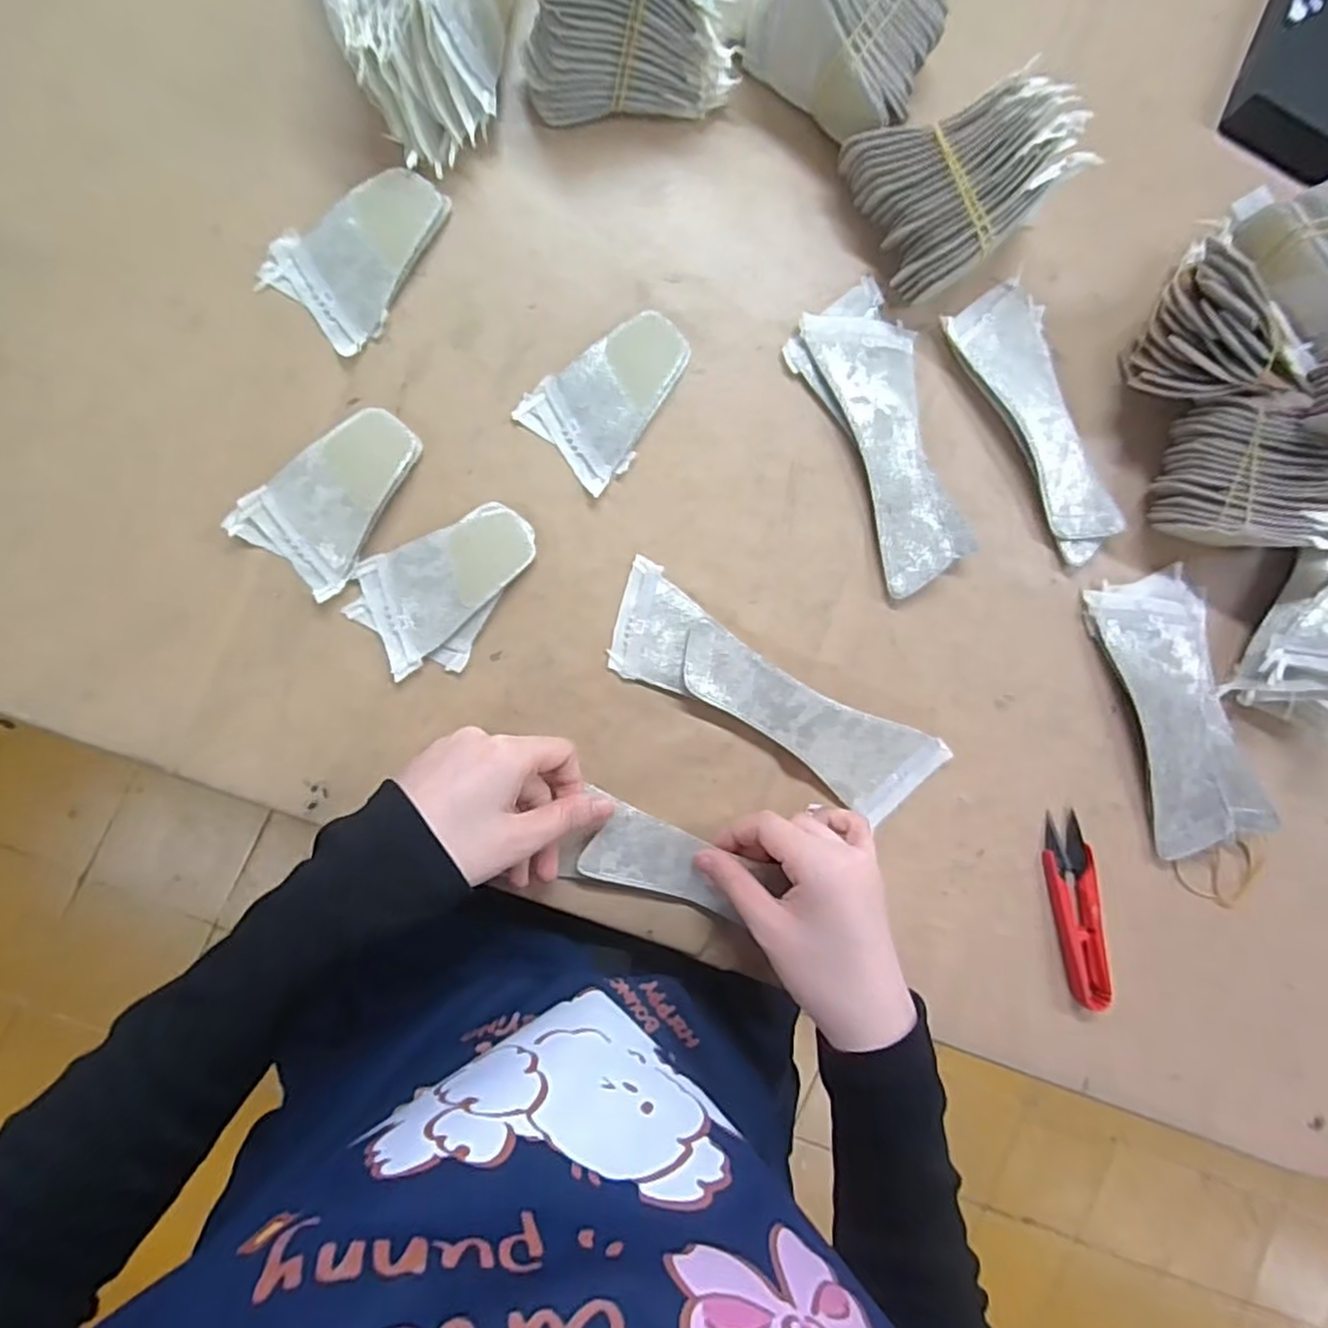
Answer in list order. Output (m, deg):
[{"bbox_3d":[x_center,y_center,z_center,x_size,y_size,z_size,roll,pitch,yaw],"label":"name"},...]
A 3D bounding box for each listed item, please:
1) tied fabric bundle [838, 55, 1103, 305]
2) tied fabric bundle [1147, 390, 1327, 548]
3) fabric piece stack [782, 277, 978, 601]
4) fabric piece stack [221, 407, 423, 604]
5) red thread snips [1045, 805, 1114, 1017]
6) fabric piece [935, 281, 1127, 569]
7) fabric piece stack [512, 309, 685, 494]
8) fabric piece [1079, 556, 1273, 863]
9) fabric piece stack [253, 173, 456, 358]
[{"bbox_3d":[0.165,-0.270,0.386,0.098,0.063,0.089,-34,94,-7],"label":"tied fabric bundle"},{"bbox_3d":[0.366,-0.111,0.420,0.117,0.055,0.084,1,90,-8],"label":"tied fabric bundle"},{"bbox_3d":[0.132,-0.132,0.406,0.071,0.013,0.171,-26,93,-7],"label":"fabric piece stack"},{"bbox_3d":[-0.169,-0.089,0.362,0.060,0.014,0.096,39,85,-6],"label":"fabric piece stack"},{"bbox_3d":[0.255,0.152,0.427,0.029,0.015,0.113,-8,91,-8],"label":"red thread snips"},{"bbox_3d":[0.231,-0.146,0.422,0.064,0.016,0.165,-31,94,-7],"label":"fabric piece"},{"bbox_3d":[-0.027,-0.149,0.383,0.062,0.011,0.095,43,84,-6],"label":"fabric piece stack"},{"bbox_3d":[0.318,0.030,0.430,0.066,0.025,0.169,-16,92,-8],"label":"fabric piece"},{"bbox_3d":[-0.158,-0.218,0.365,0.062,0.013,0.096,39,85,-6],"label":"fabric piece stack"}]

